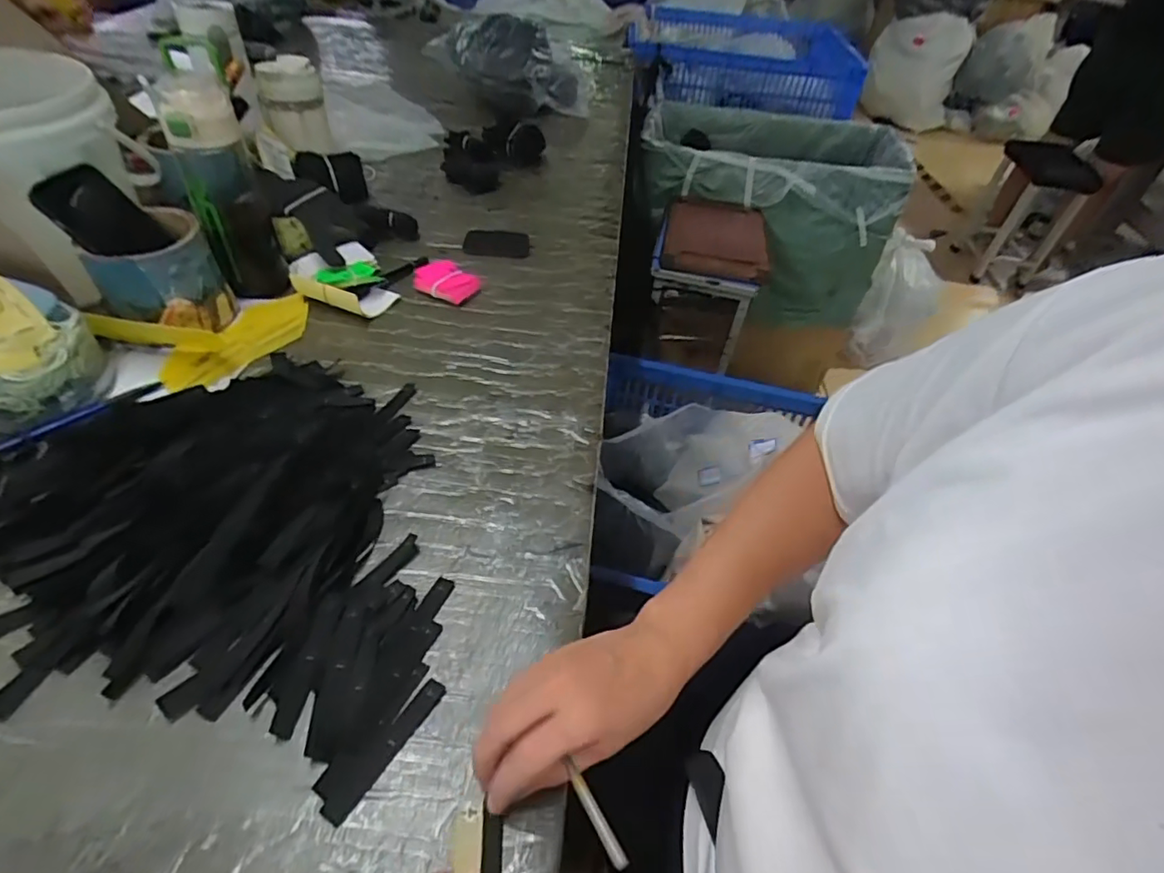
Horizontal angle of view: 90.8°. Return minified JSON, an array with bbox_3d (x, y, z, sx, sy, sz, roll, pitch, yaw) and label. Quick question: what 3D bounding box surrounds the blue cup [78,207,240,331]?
[{"bbox_3d":[-0.434,-0.162,0.591,0.106,0.098,0.110,-27,54,-29],"label":"blue cup"}]

